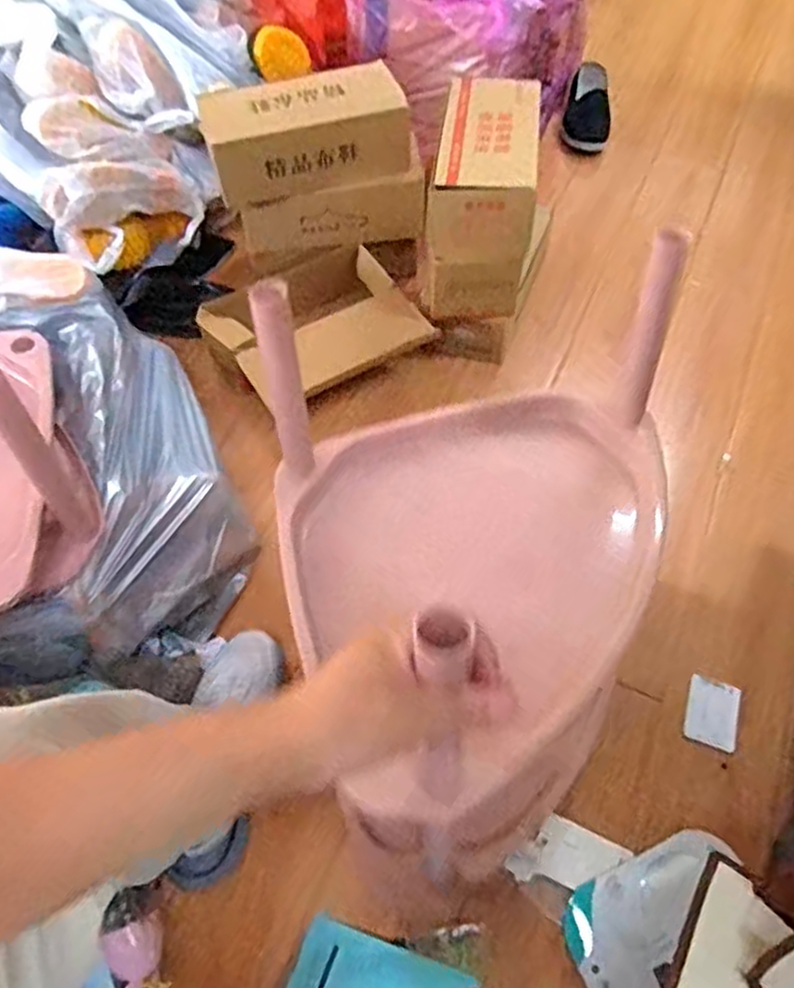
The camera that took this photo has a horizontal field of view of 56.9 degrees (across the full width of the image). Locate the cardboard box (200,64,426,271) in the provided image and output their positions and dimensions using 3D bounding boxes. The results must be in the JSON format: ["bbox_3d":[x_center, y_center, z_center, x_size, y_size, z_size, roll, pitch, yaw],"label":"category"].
[{"bbox_3d":[-0.131,-0.528,1.195,0.335,0.242,0.120,-9,56,-4],"label":"cardboard box"}]

